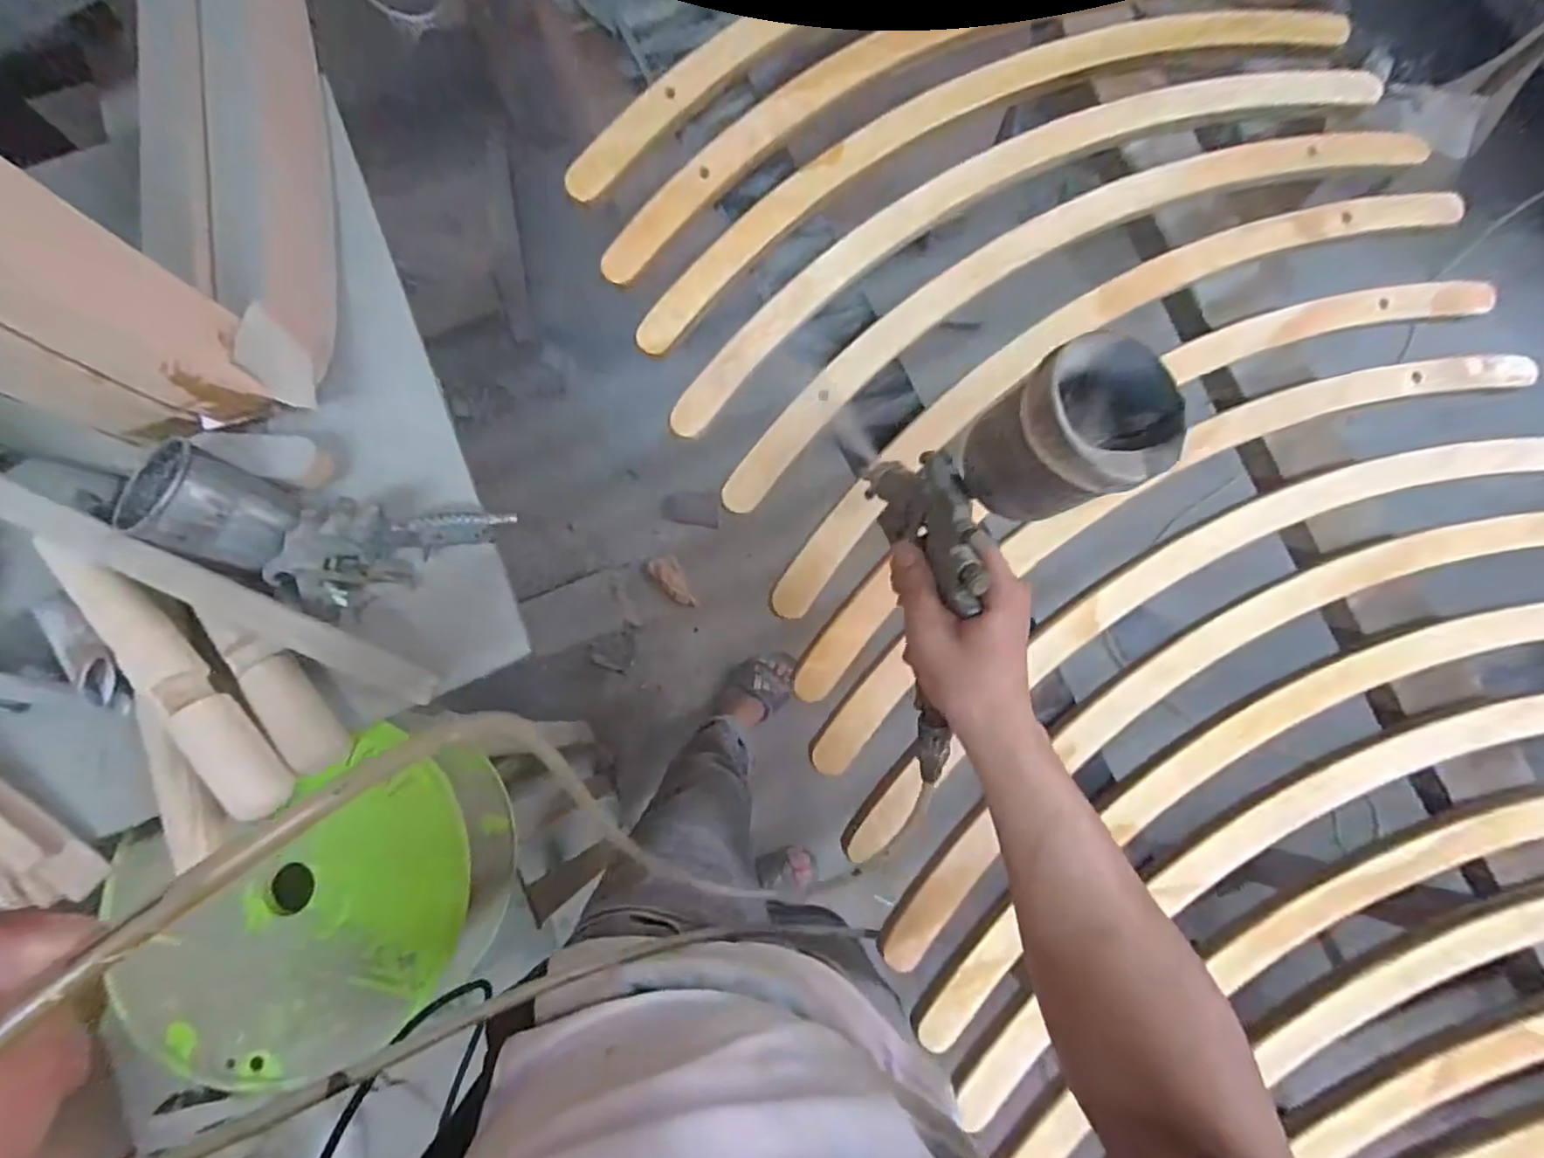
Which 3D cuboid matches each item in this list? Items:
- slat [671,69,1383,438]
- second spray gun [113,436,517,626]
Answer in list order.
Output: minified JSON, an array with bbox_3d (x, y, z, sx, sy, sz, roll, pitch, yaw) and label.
[{"bbox_3d":[0.231,-0.384,0.712,0.803,0.045,0.148,-27,80,-6],"label":"slat"},{"bbox_3d":[-0.365,-0.030,0.548,0.265,0.090,0.105,10,77,-25],"label":"second spray gun"}]

